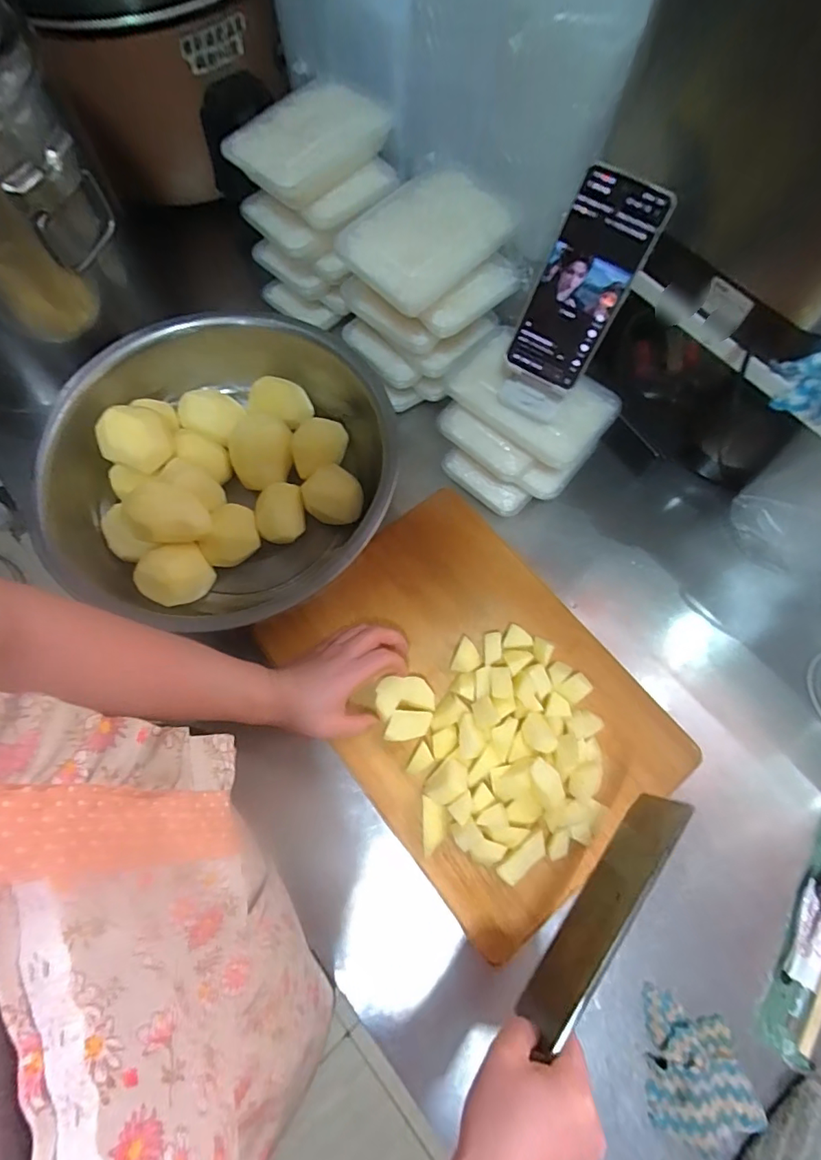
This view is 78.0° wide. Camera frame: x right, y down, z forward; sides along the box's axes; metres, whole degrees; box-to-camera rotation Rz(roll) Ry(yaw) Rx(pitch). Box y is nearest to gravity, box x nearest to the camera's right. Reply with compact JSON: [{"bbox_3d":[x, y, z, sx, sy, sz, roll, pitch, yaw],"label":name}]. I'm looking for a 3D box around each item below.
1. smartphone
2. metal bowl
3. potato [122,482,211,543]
[{"bbox_3d":[0.149,-0.253,0.445,0.075,0.163,0.014,24,42,3],"label":"smartphone"},{"bbox_3d":[-0.219,-0.133,0.606,0.353,0.127,0.354,32,73,10],"label":"metal bowl"},{"bbox_3d":[-0.263,-0.073,0.560,0.078,0.058,0.062,-11,71,-5],"label":"potato"}]

